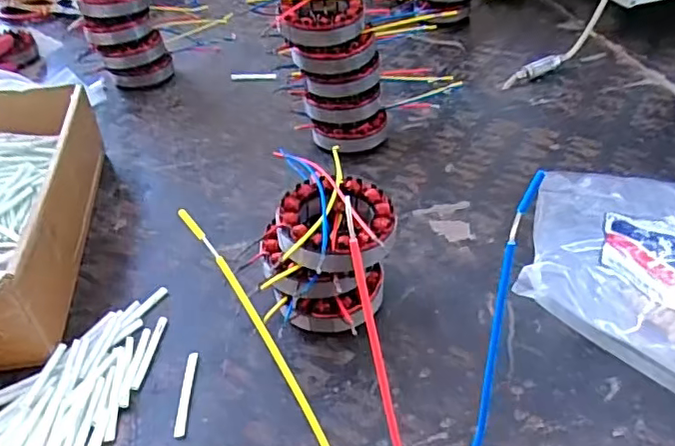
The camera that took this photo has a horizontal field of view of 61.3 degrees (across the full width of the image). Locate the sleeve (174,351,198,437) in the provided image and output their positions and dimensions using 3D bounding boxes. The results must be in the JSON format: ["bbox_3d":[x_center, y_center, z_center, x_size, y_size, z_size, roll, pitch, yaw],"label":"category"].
[{"bbox_3d":[-0.110,0.122,0.413,0.007,0.004,0.067,-4,40,1],"label":"sleeve"}]

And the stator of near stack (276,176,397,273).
[{"bbox_3d":[0.000,-0.002,0.422,0.084,0.028,0.088,-3,41,3],"label":"stator of near stack"}]

